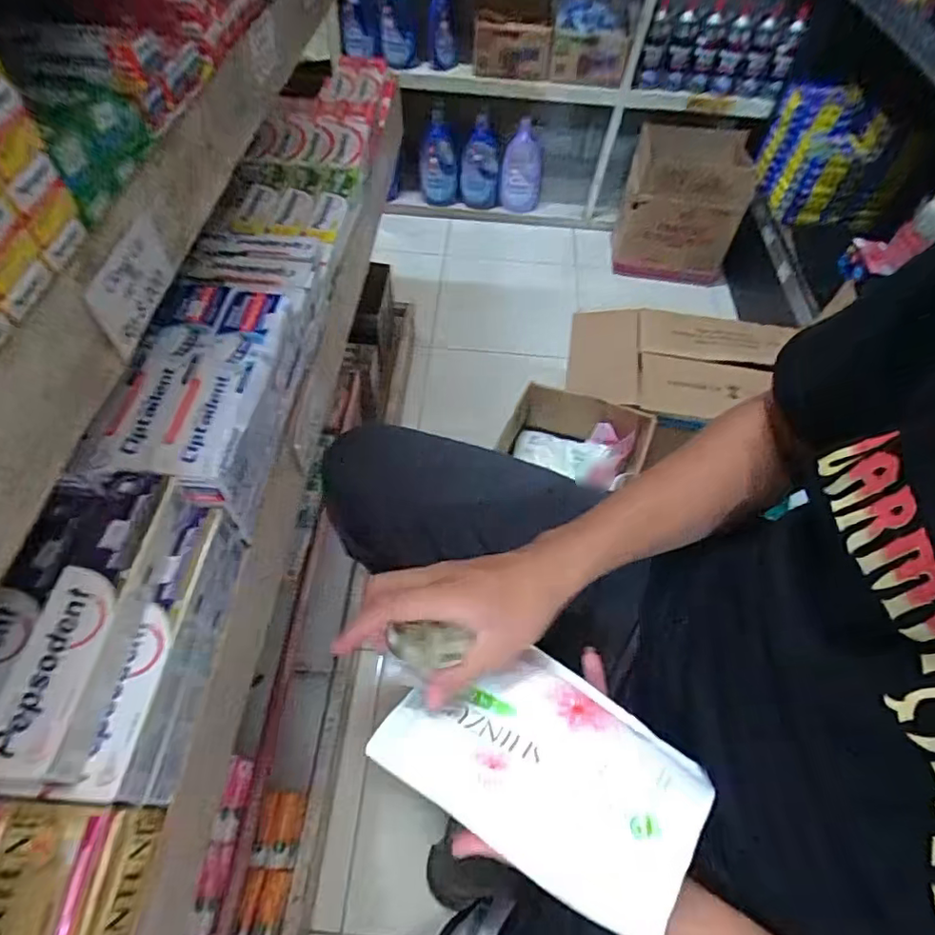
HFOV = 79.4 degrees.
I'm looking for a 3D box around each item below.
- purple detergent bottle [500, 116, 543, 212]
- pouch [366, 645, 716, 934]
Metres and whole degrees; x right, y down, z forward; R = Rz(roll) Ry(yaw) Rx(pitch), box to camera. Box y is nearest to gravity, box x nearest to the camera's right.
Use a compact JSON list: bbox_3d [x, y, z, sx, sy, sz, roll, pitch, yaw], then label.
[{"bbox_3d":[0.171,-0.918,1.714,0.121,0.251,0.071,9,55,3],"label":"purple detergent bottle"},{"bbox_3d":[0.047,0.185,0.359,0.187,0.045,0.118,18,52,33],"label":"pouch"}]

